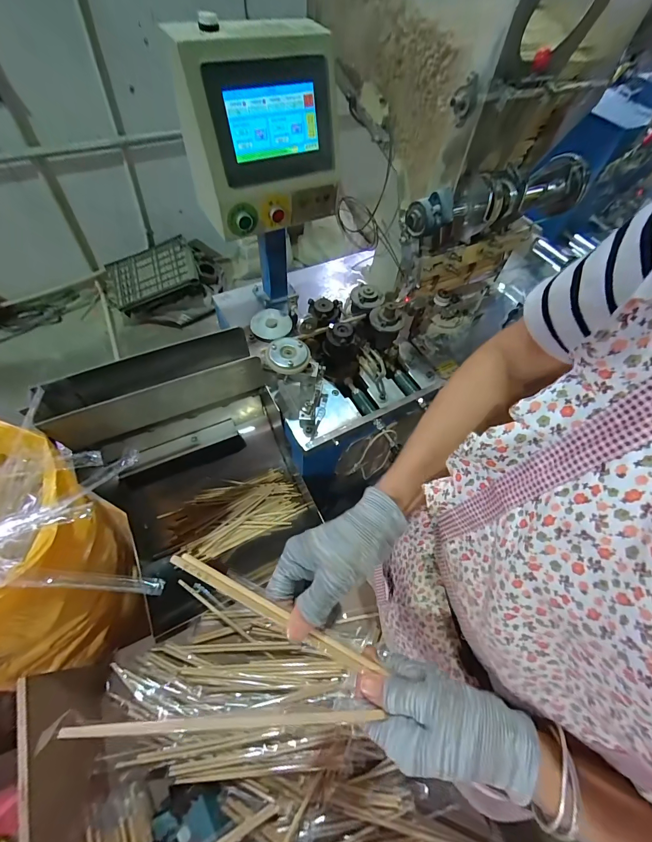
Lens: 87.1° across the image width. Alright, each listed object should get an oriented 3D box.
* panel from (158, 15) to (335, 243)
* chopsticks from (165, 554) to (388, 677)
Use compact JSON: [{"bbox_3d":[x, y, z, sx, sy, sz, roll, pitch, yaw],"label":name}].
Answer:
[{"bbox_3d":[-0.110,-0.505,0.616,0.285,0.254,0.138,-22,63,-16],"label":"panel"},{"bbox_3d":[-0.044,0.155,0.279,0.183,0.006,0.011,28,61,4],"label":"chopsticks"}]

